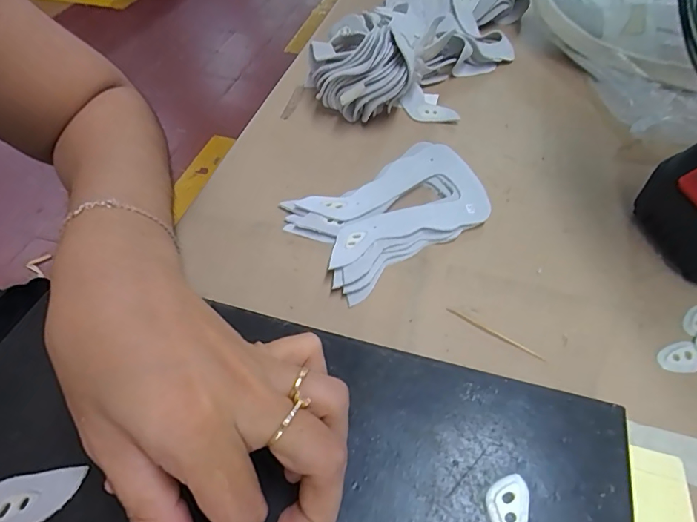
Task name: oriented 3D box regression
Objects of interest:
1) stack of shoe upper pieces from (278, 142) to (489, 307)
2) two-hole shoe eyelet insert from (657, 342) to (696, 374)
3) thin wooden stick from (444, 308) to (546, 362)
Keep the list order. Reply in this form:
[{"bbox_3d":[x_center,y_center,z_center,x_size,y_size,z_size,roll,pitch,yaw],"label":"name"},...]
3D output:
[{"bbox_3d":[0.031,-0.037,0.302,0.132,0.021,0.085,-28,56,-21],"label":"stack of shoe upper pieces"},{"bbox_3d":[0.186,0.054,0.240,0.024,0.004,0.016,-17,53,-13],"label":"two-hole shoe eyelet insert"},{"bbox_3d":[0.085,0.042,0.250,0.058,0.004,0.004,29,57,21],"label":"thin wooden stick"}]

